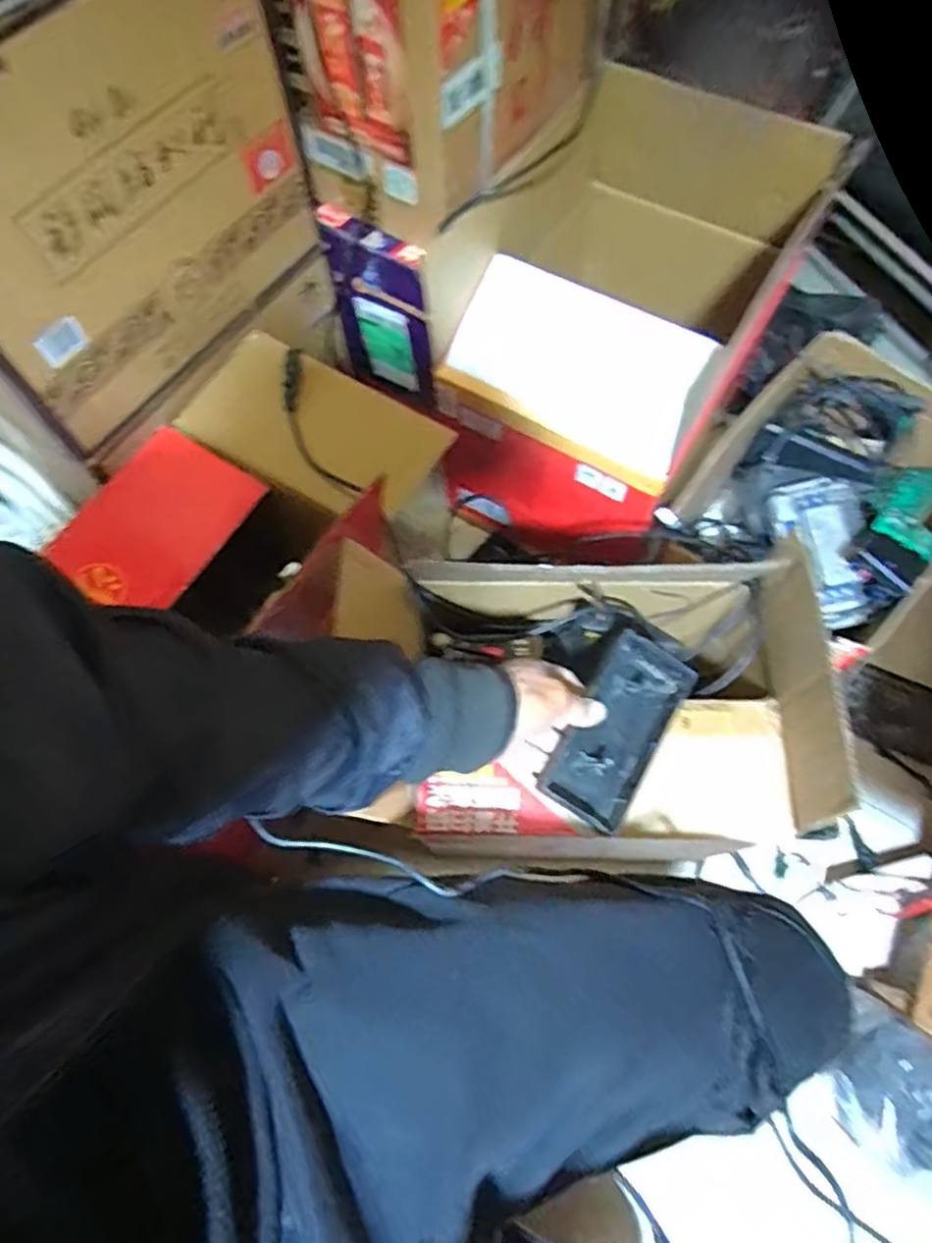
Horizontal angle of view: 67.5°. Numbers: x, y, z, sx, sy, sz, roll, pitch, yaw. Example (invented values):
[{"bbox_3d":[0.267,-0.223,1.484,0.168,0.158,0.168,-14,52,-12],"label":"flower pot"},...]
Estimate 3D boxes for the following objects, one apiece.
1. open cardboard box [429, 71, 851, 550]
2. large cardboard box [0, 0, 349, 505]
[{"bbox_3d":[0.162,-0.337,0.854,0.321,0.352,0.372,29,70,13],"label":"open cardboard box"},{"bbox_3d":[-0.370,-0.396,0.680,0.236,0.388,0.410,37,72,16],"label":"large cardboard box"}]

